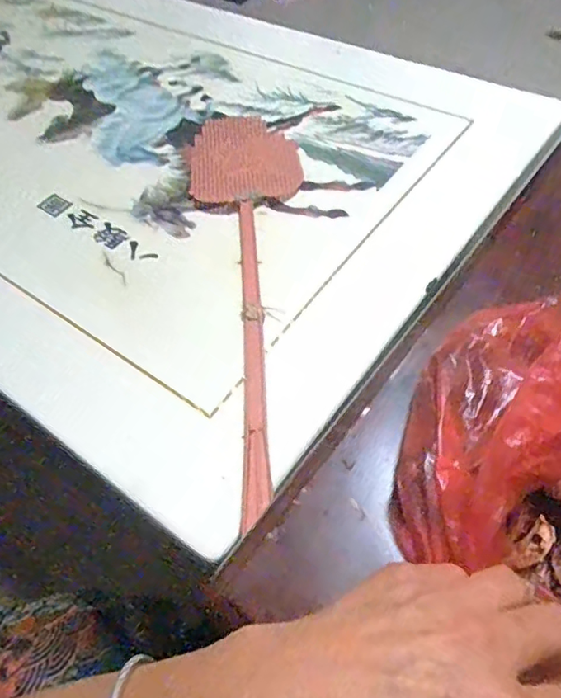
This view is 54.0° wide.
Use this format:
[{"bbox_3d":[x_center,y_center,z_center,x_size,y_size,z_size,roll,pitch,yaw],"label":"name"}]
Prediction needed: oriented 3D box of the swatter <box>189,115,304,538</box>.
[{"bbox_3d":[-0.029,-0.085,0.527,0.116,0.008,0.498,-6,55,1],"label":"swatter"}]

